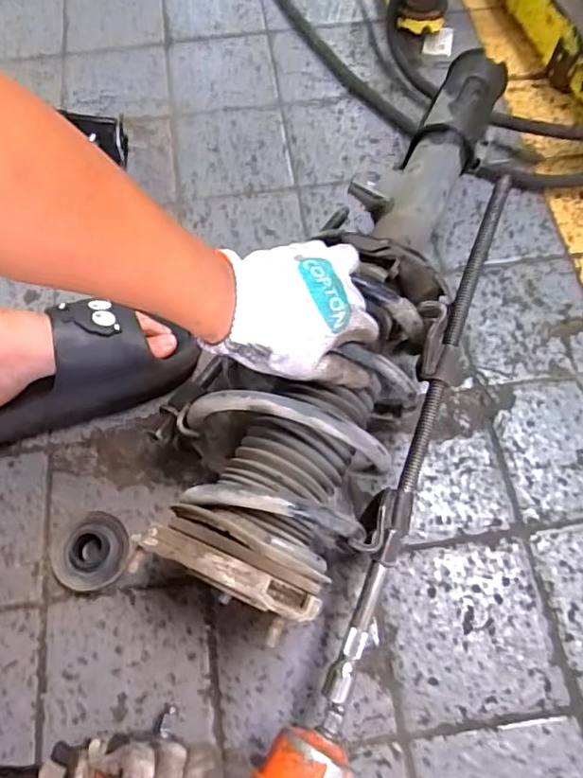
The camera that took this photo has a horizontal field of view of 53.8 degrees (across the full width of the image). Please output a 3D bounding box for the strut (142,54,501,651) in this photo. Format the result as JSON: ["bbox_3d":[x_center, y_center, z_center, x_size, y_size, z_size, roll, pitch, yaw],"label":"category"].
[{"bbox_3d":[0.069,-0.078,0.569,0.152,0.176,0.591,22,64,12],"label":"strut"}]

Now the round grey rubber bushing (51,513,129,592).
[{"bbox_3d":[-0.194,0.155,0.551,0.079,0.022,0.071,2,65,3],"label":"round grey rubber bushing"}]

